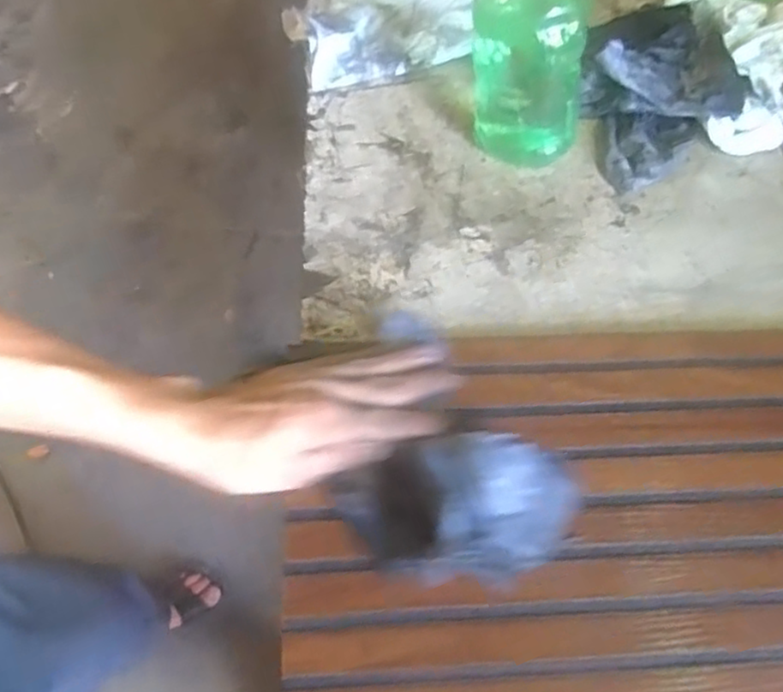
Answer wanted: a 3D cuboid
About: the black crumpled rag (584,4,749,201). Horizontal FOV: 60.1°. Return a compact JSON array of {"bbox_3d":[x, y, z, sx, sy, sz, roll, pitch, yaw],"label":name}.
[{"bbox_3d":[0.230,-0.230,0.580,0.134,0.067,0.195,20,66,10],"label":"black crumpled rag"}]

